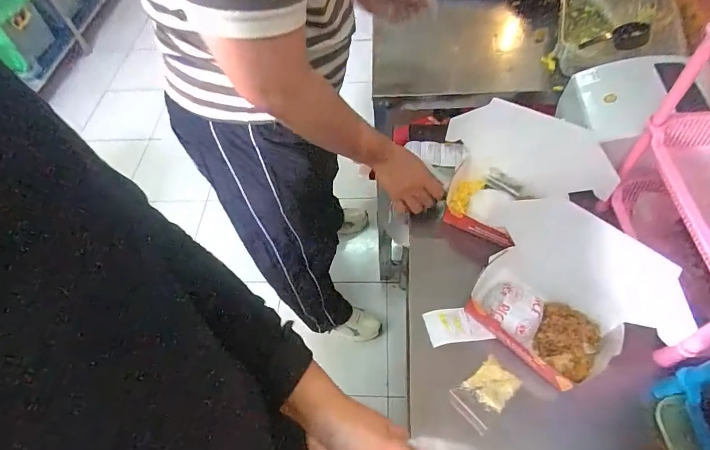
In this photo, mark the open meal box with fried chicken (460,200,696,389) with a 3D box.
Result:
[{"bbox_3d":[0.278,0.097,0.556,0.163,0.164,0.263,-35,61,-17],"label":"open meal box with fried chicken"}]

